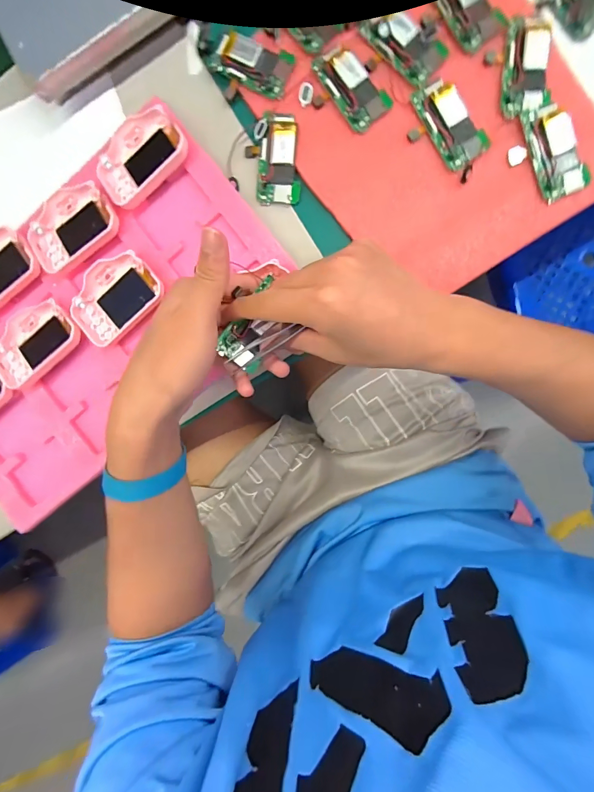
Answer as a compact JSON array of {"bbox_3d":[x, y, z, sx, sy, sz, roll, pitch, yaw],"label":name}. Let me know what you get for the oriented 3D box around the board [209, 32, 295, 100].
[{"bbox_3d":[-0.041,-0.290,0.321,0.074,0.004,0.036,25,96,5],"label":"board"}]

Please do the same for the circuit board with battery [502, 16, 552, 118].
[{"bbox_3d":[0.183,-0.264,0.294,0.035,0.008,0.071,-4,92,7],"label":"circuit board with battery"}]

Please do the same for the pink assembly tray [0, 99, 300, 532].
[{"bbox_3d":[-0.200,-0.074,0.346,0.358,0.023,0.238,-40,88,7],"label":"pink assembly tray"}]

